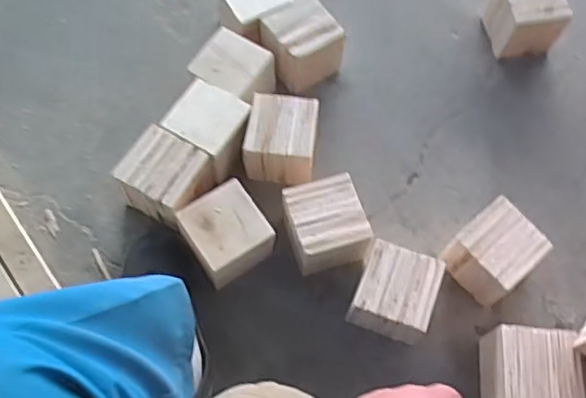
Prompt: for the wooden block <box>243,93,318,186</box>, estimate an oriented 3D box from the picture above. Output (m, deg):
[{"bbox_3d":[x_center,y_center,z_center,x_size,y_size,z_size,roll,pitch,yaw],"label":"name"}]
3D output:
[{"bbox_3d":[-0.014,-0.078,0.869,0.096,0.090,0.105,8,64,4],"label":"wooden block"}]

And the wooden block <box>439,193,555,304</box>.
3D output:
[{"bbox_3d":[0.266,0.073,0.807,0.101,0.085,0.091,-38,70,-17],"label":"wooden block"}]

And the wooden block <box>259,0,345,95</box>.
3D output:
[{"bbox_3d":[0.012,-0.234,0.940,0.104,0.092,0.103,-33,68,-15],"label":"wooden block"}]

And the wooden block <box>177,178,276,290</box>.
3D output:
[{"bbox_3d":[-0.085,0.055,0.805,0.099,0.091,0.106,-30,70,-14],"label":"wooden block"}]

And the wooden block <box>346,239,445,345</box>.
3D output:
[{"bbox_3d":[0.130,0.124,0.781,0.094,0.085,0.097,19,67,7],"label":"wooden block"}]

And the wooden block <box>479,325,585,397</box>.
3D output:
[{"bbox_3d":[0.290,0.216,0.751,0.095,0.092,0.095,4,64,2],"label":"wooden block"}]

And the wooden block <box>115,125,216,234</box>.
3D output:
[{"bbox_3d":[-0.171,-0.020,0.845,0.112,0.093,0.101,27,68,10],"label":"wooden block"}]

